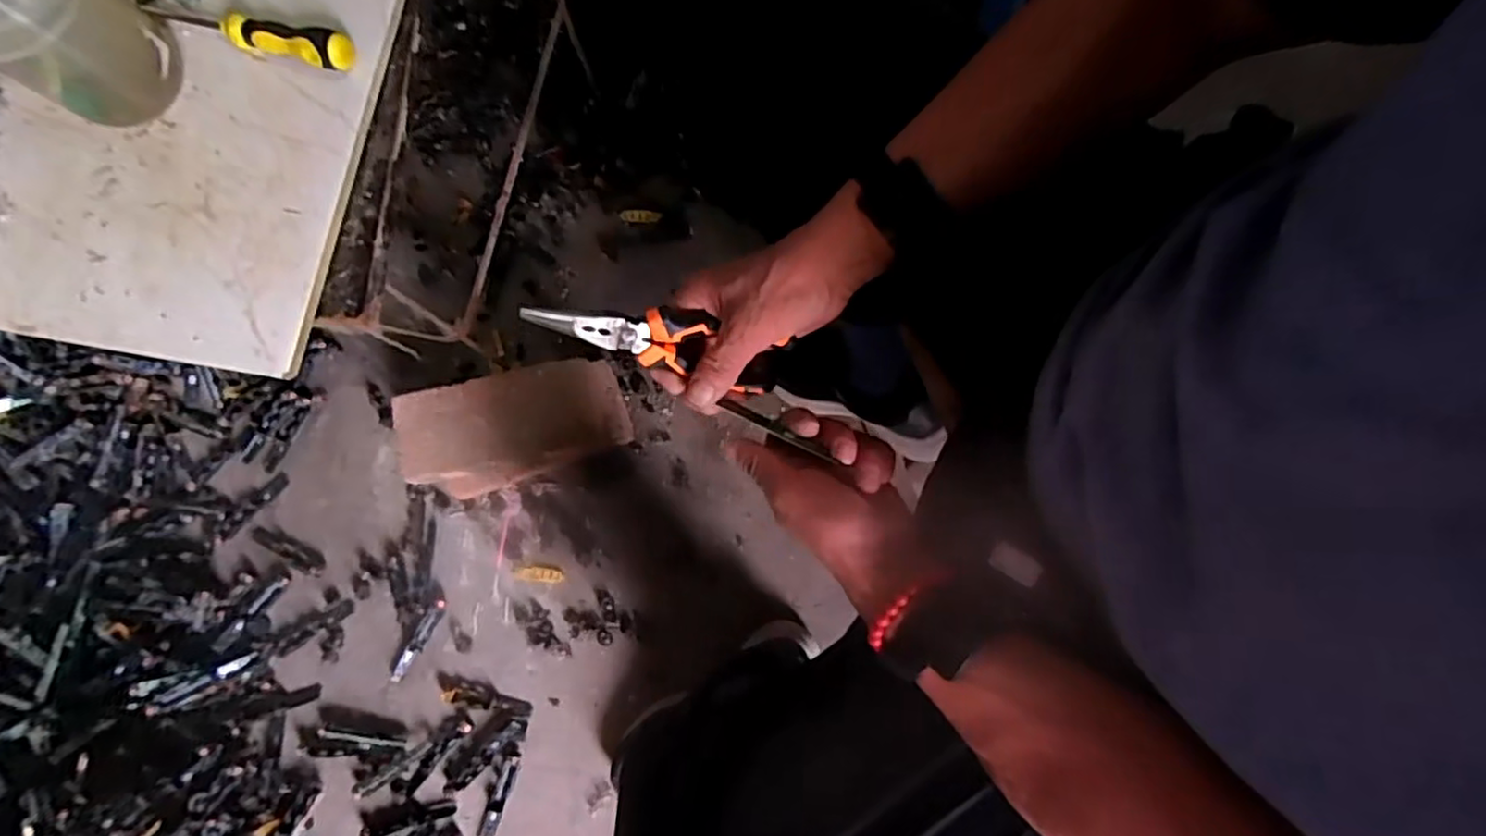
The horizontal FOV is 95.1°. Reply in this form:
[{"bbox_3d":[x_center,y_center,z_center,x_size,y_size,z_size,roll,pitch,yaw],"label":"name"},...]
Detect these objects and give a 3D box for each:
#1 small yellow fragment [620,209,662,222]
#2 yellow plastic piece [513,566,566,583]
[{"bbox_3d":[-0.135,-0.268,0.902,0.054,0.007,0.016,5,79,5],"label":"small yellow fragment"},{"bbox_3d":[-0.247,0.189,0.822,0.063,0.004,0.018,2,79,4],"label":"yellow plastic piece"}]

